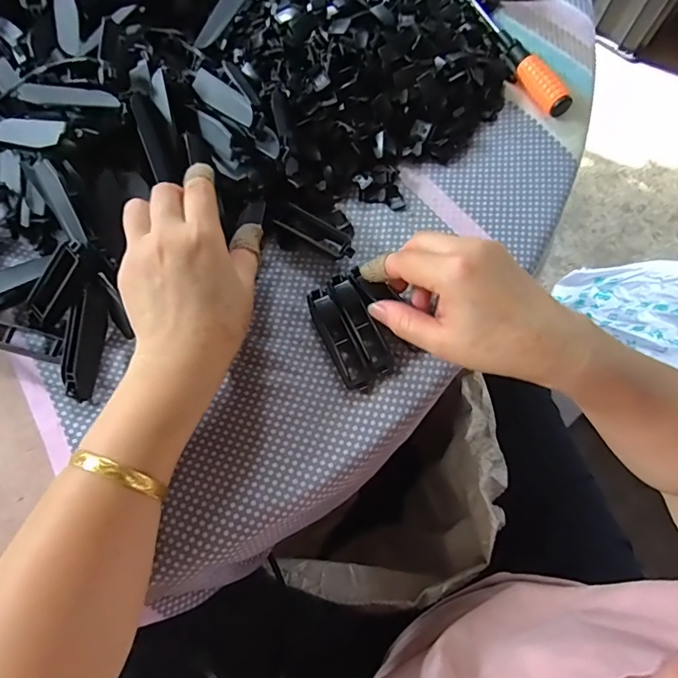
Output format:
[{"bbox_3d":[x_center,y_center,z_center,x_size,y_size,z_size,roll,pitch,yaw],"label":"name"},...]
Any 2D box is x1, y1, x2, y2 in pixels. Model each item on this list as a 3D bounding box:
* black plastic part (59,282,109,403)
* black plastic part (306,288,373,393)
[{"bbox_3d":[-0.166,0.002,0.309,0.021,0.016,0.073,9,88,4],"label":"black plastic part"},{"bbox_3d":[-0.001,-0.001,0.318,0.018,0.018,0.075,-26,72,-9],"label":"black plastic part"}]

